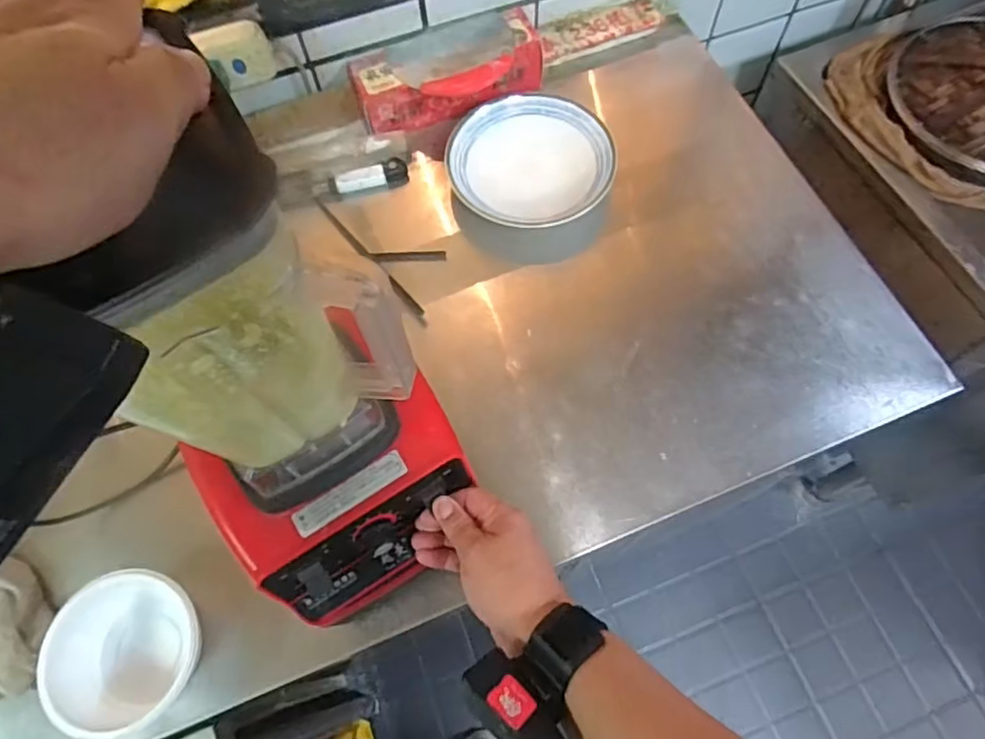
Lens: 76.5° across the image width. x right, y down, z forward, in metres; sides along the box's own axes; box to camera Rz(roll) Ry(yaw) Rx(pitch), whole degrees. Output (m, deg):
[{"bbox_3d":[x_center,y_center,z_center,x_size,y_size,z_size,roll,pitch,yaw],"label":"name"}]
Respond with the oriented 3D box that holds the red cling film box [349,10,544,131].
[{"bbox_3d":[-0.054,-0.373,0.780,0.230,0.061,0.080,-17,68,-5],"label":"red cling film box"}]

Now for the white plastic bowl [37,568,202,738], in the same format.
[{"bbox_3d":[-0.326,0.250,0.557,0.113,0.063,0.118,-1,67,1],"label":"white plastic bowl"}]

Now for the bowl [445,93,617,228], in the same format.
[{"bbox_3d":[0.045,-0.254,0.755,0.190,0.033,0.176,-1,67,1],"label":"bowl"}]

